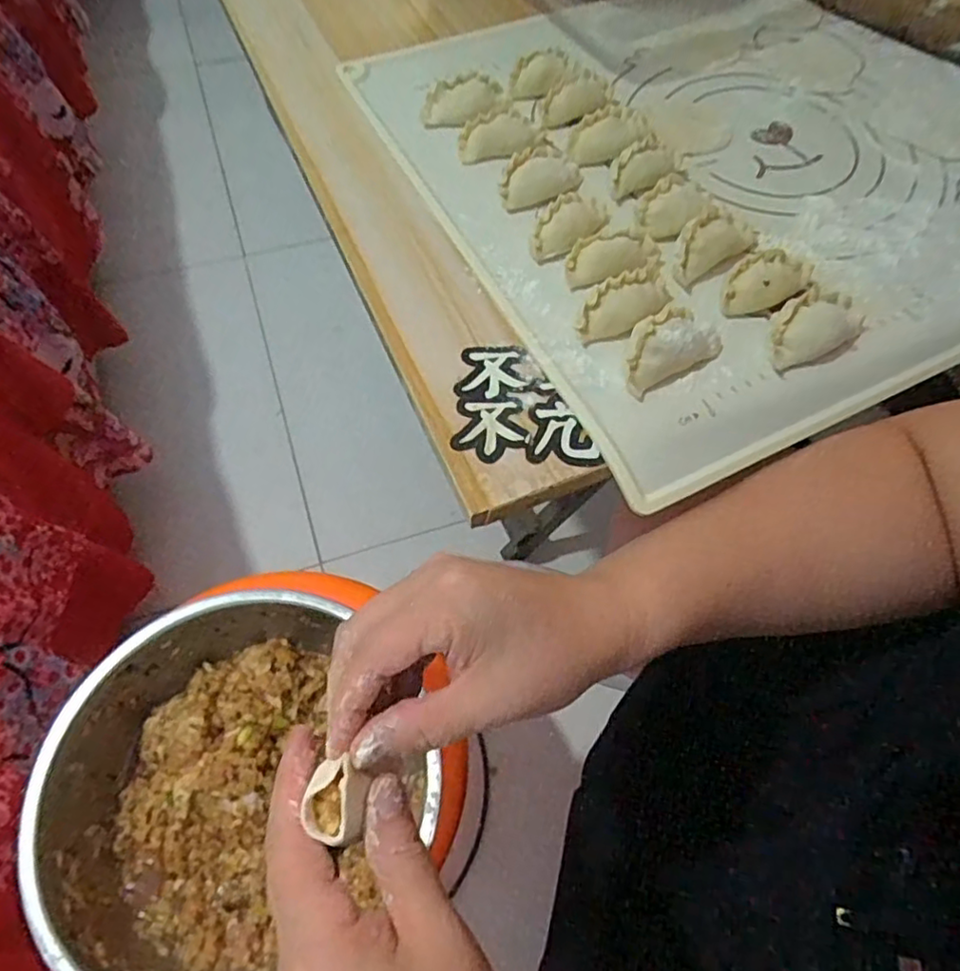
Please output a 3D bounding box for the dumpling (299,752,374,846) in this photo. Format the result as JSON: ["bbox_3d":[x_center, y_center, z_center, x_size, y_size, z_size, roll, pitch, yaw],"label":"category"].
[{"bbox_3d":[-0.051,0.115,0.234,0.019,0.013,0.025,10,61,1],"label":"dumpling"}]

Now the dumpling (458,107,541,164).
[{"bbox_3d":[0.011,-0.228,0.417,0.052,0.018,0.026,-16,63,-12],"label":"dumpling"}]

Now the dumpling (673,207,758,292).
[{"bbox_3d":[0.136,-0.142,0.371,0.065,0.019,0.026,-34,68,-20],"label":"dumpling"}]

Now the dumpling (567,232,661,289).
[{"bbox_3d":[0.074,-0.130,0.366,0.054,0.021,0.017,-19,64,-14],"label":"dumpling"}]

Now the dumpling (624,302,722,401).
[{"bbox_3d":[0.096,-0.073,0.333,0.059,0.023,0.031,-29,67,-18],"label":"dumpling"}]

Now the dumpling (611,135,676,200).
[{"bbox_3d":[0.101,-0.199,0.401,0.044,0.022,0.019,-35,69,-21],"label":"dumpling"}]

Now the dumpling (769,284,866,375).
[{"bbox_3d":[0.178,-0.084,0.343,0.063,0.024,0.031,-19,64,-14],"label":"dumpling"}]

